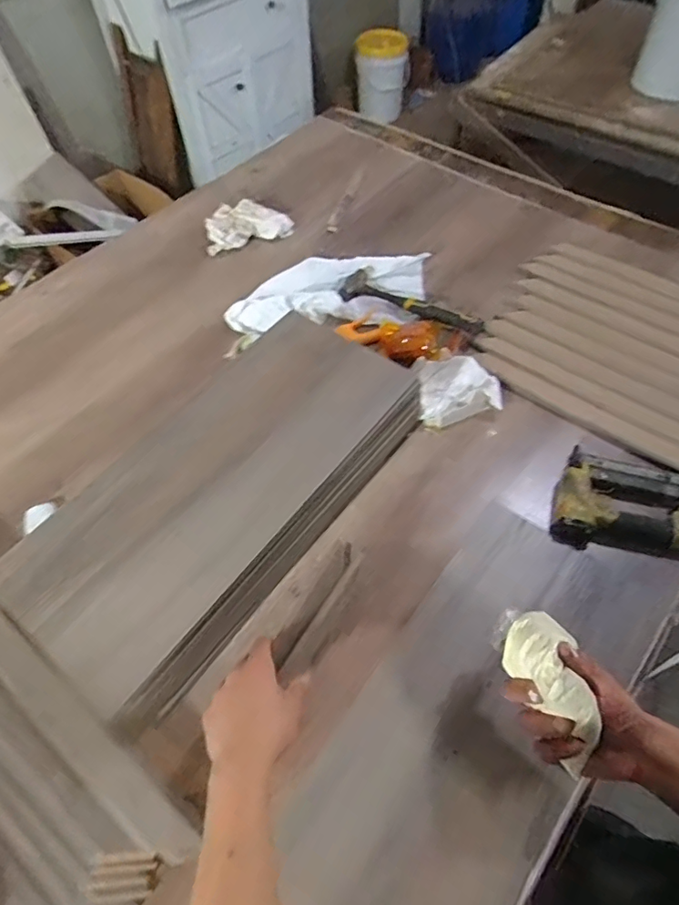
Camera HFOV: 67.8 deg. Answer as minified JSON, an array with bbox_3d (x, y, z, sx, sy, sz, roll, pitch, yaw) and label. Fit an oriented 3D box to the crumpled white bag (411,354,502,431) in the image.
[{"bbox_3d":[0.190,-0.108,0.840,0.138,0.056,0.120,-8,58,-4],"label":"crumpled white bag"}]

